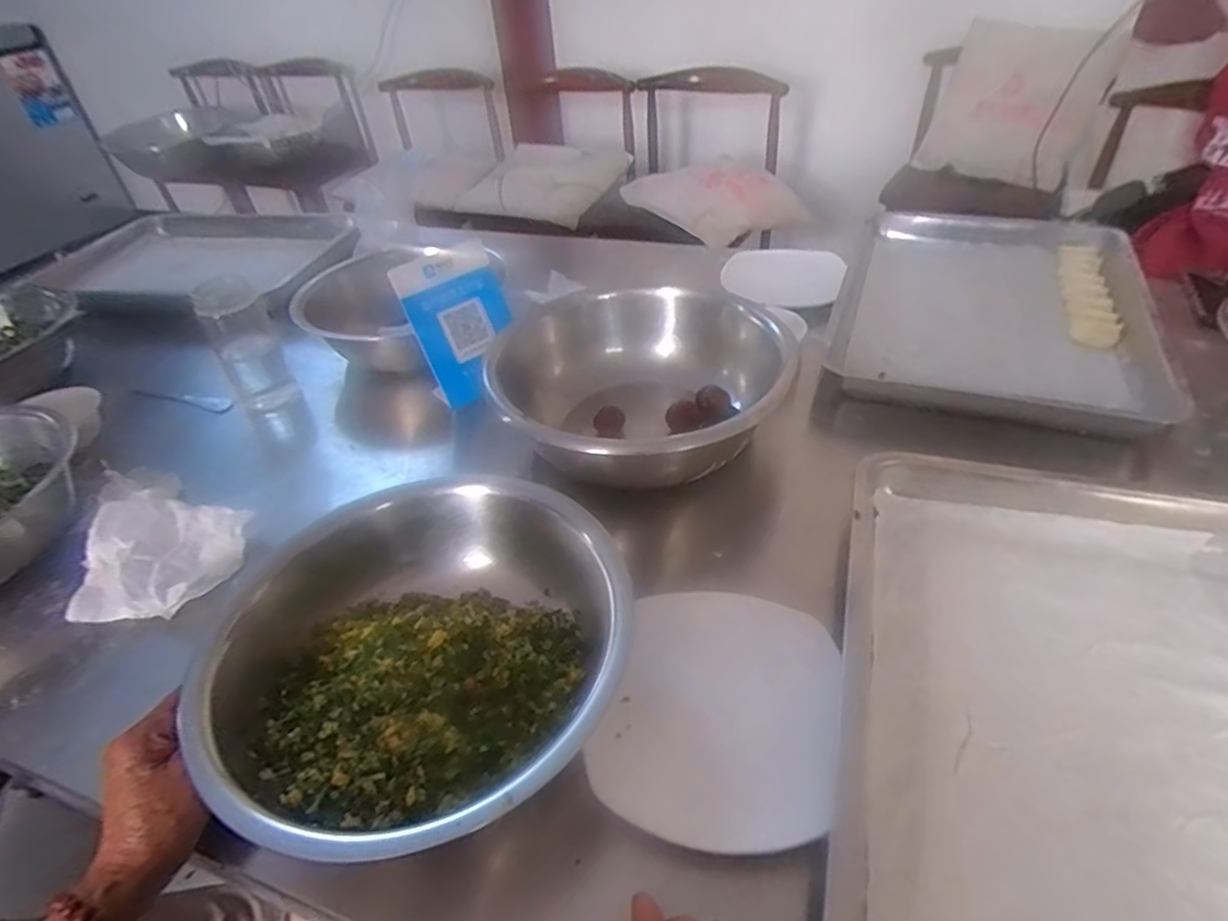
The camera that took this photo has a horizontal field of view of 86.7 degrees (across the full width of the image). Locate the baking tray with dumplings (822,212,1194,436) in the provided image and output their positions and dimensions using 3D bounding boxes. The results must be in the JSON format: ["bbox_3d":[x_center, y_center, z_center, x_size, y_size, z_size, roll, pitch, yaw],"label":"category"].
[{"bbox_3d":[0.488,-0.213,0.841,0.331,0.047,0.519,14,44,20],"label":"baking tray with dumplings"}]

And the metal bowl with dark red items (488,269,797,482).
[{"bbox_3d":[0.022,-0.070,0.682,0.287,0.134,0.250,-7,40,-1],"label":"metal bowl with dark red items"}]

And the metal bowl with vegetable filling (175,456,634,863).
[{"bbox_3d":[-0.134,0.134,0.463,0.281,0.085,0.265,-3,41,2],"label":"metal bowl with vegetable filling"}]

